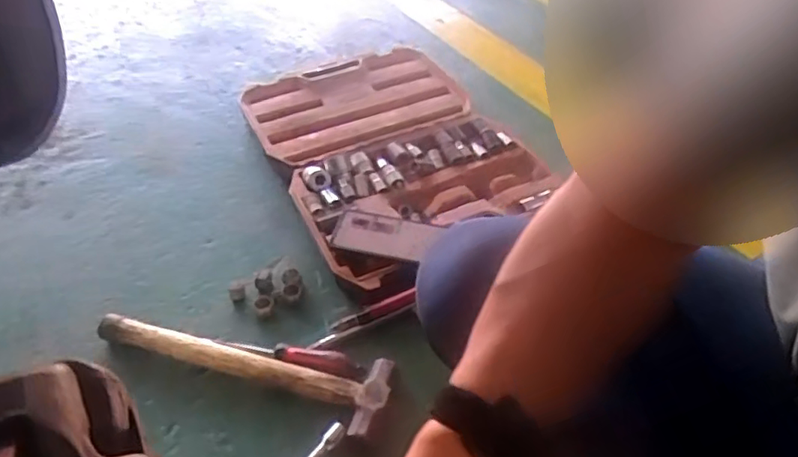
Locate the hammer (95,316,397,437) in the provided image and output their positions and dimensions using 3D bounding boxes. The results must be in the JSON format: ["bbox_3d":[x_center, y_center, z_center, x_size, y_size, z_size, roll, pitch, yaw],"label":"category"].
[{"bbox_3d":[-0.199,0.163,0.749,0.390,0.037,0.089,14,46,14],"label":"hammer"}]

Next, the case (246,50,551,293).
[{"bbox_3d":[-0.022,-0.156,1.061,0.401,0.062,0.619,-18,47,-18],"label":"case"}]

